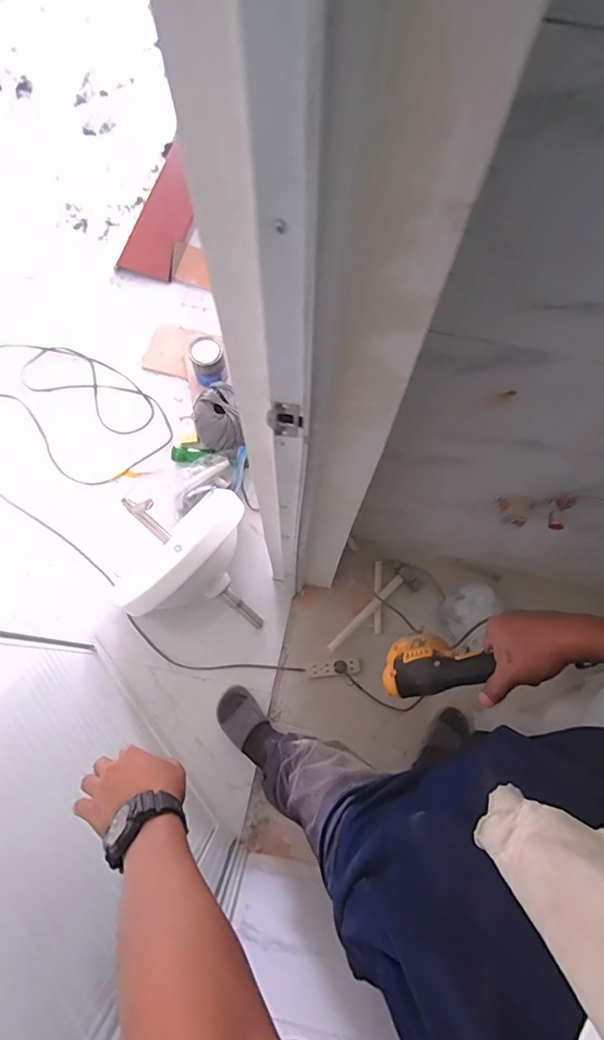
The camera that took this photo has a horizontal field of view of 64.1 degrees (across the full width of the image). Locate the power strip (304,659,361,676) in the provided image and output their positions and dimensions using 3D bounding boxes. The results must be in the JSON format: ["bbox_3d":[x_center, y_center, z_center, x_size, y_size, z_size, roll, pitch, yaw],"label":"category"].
[{"bbox_3d":[0.087,0.408,1.328,0.152,0.023,0.035,-5,72,-4],"label":"power strip"}]

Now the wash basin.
[{"bbox_3d":[-0.318,0.111,1.327,0.256,0.181,0.409,43,75,11],"label":"wash basin"}]

